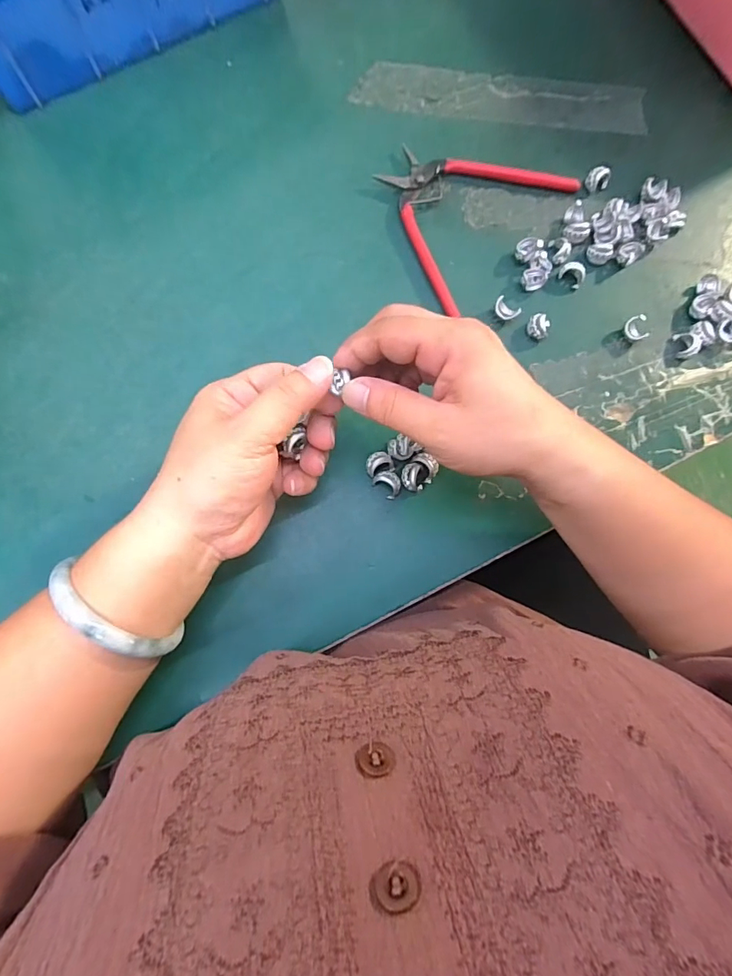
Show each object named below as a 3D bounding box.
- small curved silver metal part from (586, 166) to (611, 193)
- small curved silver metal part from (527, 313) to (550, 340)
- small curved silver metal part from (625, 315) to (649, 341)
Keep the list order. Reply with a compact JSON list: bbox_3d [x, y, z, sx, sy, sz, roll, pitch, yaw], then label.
[{"bbox_3d":[0.175,-0.231,0.348,0.016,0.012,0.015,1,81,-5],"label":"small curved silver metal part"},{"bbox_3d":[0.121,-0.113,0.323,0.016,0.011,0.016,1,81,-5],"label":"small curved silver metal part"},{"bbox_3d":[0.189,-0.111,0.325,0.010,0.016,0.017,-37,86,-9],"label":"small curved silver metal part"}]

